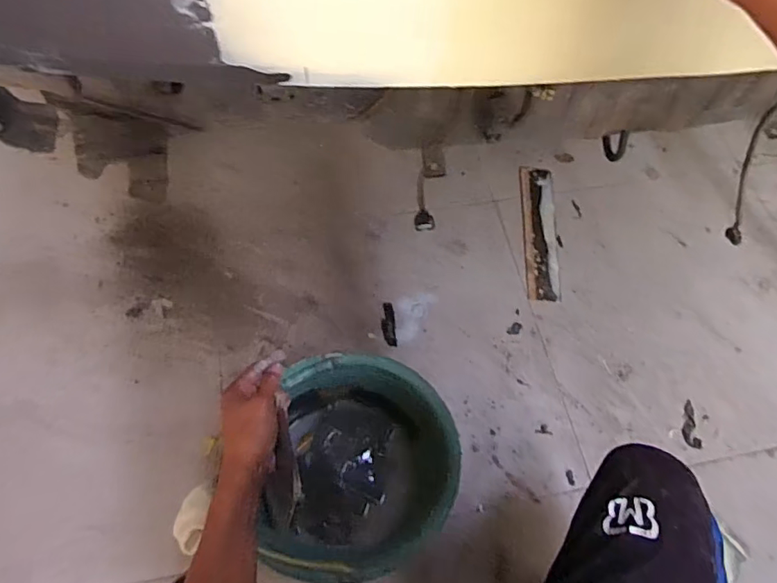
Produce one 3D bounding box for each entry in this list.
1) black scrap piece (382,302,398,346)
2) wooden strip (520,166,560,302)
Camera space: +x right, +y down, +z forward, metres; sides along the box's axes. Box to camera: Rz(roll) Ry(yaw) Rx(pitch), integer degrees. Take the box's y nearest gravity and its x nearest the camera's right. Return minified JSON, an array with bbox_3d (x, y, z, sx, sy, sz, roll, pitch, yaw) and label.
[{"bbox_3d":[0.001,0.063,0.993,0.026,0.004,0.091,-3,63,-4],"label":"black scrap piece"},{"bbox_3d":[0.324,-0.130,1.098,0.070,0.013,0.330,4,62,-1],"label":"wooden strip"}]

